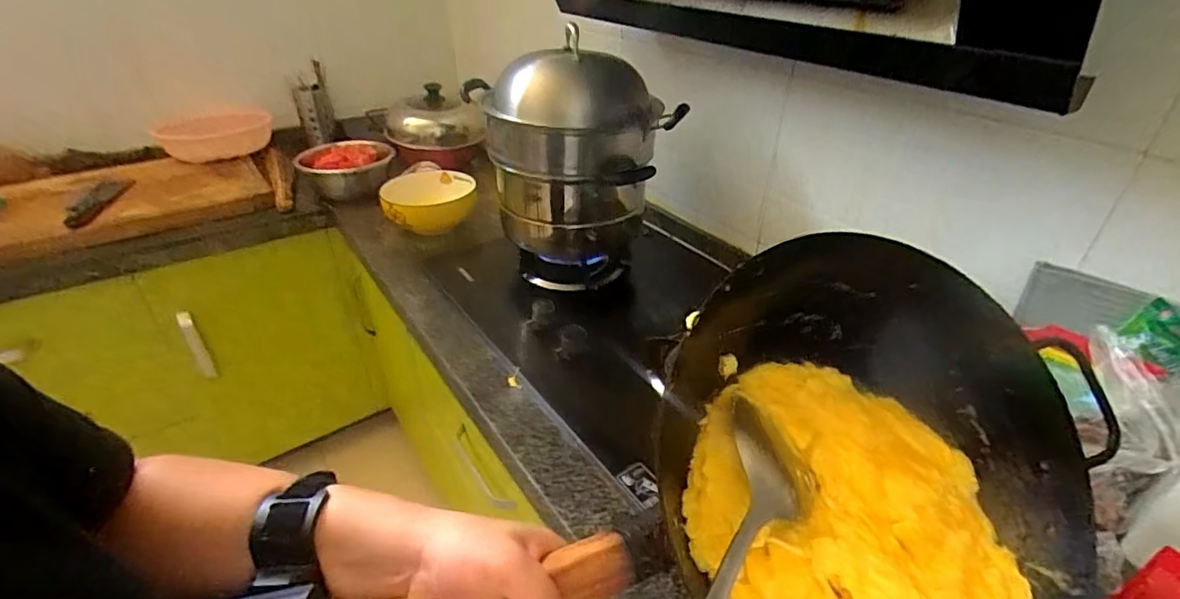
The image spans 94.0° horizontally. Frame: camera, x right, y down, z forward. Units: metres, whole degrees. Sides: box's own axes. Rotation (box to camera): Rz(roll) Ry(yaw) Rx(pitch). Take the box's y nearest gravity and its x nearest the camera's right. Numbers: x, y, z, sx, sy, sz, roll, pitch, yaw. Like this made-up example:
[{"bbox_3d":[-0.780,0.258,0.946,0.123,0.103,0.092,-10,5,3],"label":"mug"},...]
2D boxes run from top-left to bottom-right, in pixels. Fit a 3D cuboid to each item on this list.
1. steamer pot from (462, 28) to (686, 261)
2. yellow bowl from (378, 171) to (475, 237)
[{"bbox_3d":[-0.045,-0.233,0.930,0.246,0.322,0.264,-13,36,-19],"label":"steamer pot"},{"bbox_3d":[-0.340,-0.209,1.176,0.202,0.093,0.177,-4,34,-7],"label":"yellow bowl"}]

